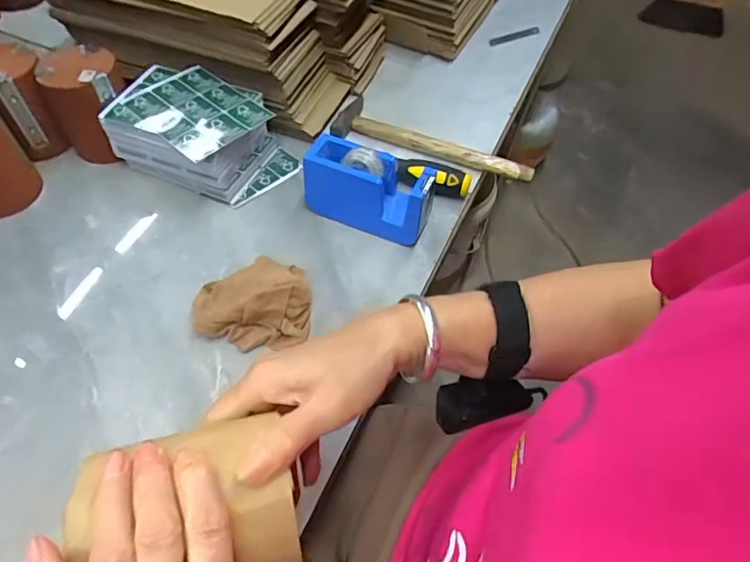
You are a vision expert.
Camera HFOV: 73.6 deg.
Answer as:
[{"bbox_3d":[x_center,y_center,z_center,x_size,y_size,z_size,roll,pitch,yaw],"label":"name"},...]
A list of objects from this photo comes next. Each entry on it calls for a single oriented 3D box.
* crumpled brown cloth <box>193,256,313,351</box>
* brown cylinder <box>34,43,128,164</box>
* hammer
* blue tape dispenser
[{"bbox_3d":[-0.113,0.019,0.458,0.107,0.051,0.081,-13,57,-12],"label":"crumpled brown cloth"},{"bbox_3d":[-0.313,-0.197,0.558,0.067,0.098,0.071,2,55,-2],"label":"brown cylinder"},{"bbox_3d":[0.071,-0.177,0.618,0.253,0.030,0.082,21,57,10],"label":"hammer"},{"bbox_3d":[-0.007,-0.094,0.524,0.132,0.082,0.041,20,57,10],"label":"blue tape dispenser"}]

